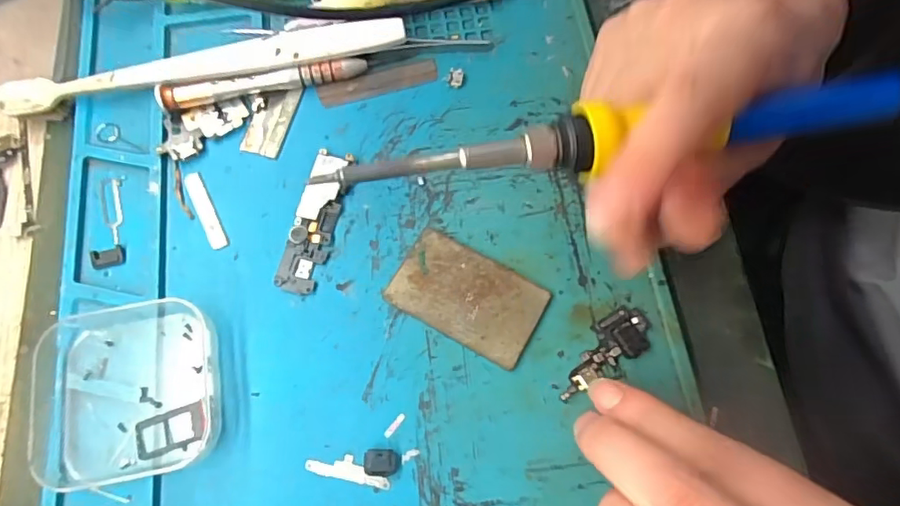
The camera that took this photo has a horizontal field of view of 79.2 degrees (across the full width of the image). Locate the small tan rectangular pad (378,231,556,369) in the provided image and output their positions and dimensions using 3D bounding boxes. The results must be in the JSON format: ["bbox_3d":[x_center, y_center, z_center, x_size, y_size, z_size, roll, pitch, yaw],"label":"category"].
[{"bbox_3d":[0.007,0.018,0.224,0.060,0.004,0.036,28,74,9],"label":"small tan rectangular pad"}]

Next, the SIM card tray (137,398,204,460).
[{"bbox_3d":[-0.104,0.067,0.203,0.026,0.004,0.014,-20,72,-6],"label":"SIM card tray"}]

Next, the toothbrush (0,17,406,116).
[{"bbox_3d":[-0.111,-0.085,0.251,0.180,0.018,0.014,-11,72,-3],"label":"toothbrush"}]

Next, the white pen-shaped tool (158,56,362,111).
[{"bbox_3d":[-0.086,-0.080,0.252,0.092,0.012,0.010,-14,72,-4],"label":"white pen-shaped tool"}]

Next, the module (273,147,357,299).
[{"bbox_3d":[-0.058,-0.014,0.234,0.018,0.006,0.065,13,72,5],"label":"module"}]

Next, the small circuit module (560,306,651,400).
[{"bbox_3d":[0.061,0.040,0.216,0.046,0.004,0.019,-41,76,-13],"label":"small circuit module"}]

